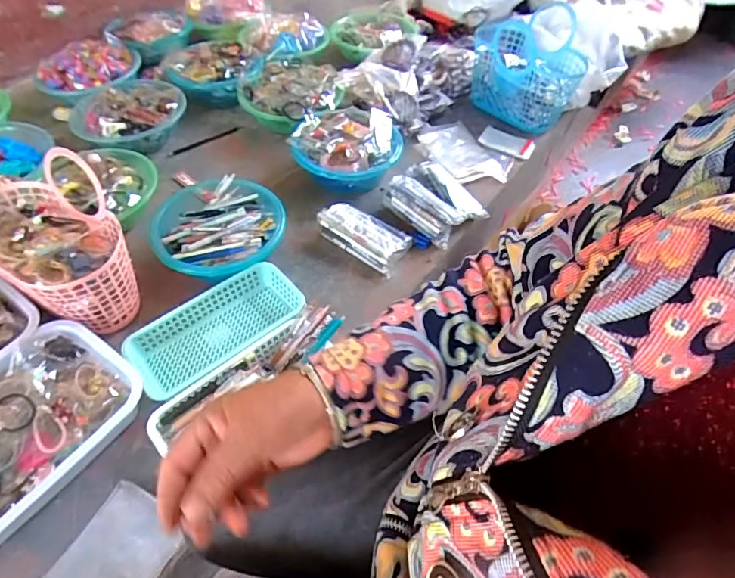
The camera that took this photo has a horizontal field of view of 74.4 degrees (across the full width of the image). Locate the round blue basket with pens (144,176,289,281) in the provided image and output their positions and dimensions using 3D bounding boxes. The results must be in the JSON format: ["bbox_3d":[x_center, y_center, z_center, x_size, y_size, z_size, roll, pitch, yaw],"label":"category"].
[{"bbox_3d":[-0.280,-0.104,0.882,0.240,0.081,0.225,1,51,-1],"label":"round blue basket with pens"}]

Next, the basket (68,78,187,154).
[{"bbox_3d":[-0.538,-0.406,1.122,0.215,0.076,0.245,16,52,11],"label":"basket"}]

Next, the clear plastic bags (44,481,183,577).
[{"bbox_3d":[-0.313,0.330,0.575,0.114,0.028,0.173,22,53,15],"label":"clear plastic bags"}]

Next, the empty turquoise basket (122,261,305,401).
[{"bbox_3d":[-0.234,0.067,0.775,0.269,0.053,0.135,-30,58,-24],"label":"empty turquoise basket"}]

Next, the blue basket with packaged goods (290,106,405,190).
[{"bbox_3d":[-0.045,-0.296,1.027,0.211,0.091,0.205,1,51,-1],"label":"blue basket with packaged goods"}]

